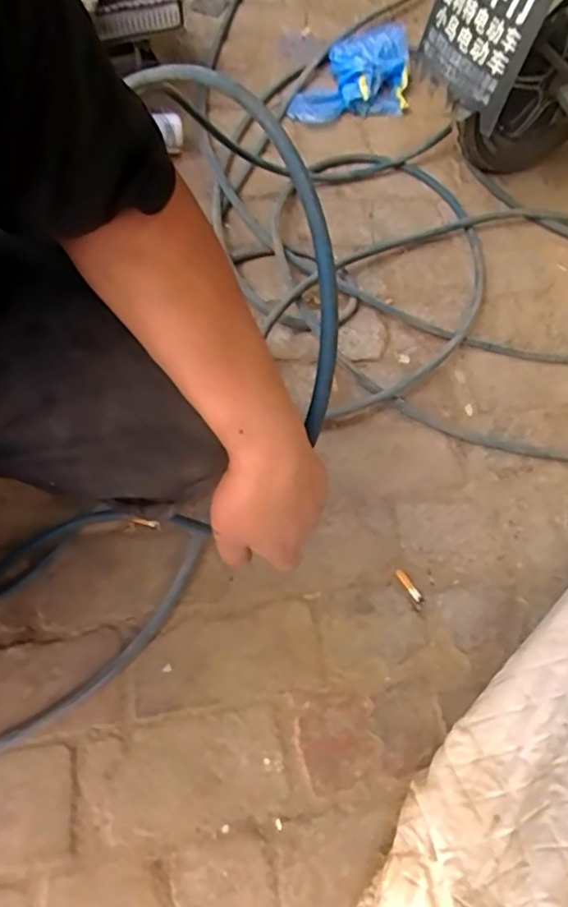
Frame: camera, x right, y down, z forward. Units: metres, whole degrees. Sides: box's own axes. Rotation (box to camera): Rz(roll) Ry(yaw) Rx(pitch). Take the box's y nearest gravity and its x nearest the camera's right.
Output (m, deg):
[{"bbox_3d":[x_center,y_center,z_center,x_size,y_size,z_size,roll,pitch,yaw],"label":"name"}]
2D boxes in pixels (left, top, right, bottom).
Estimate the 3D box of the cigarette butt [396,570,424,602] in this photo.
[{"bbox_3d":[0.171,0.181,0.819,0.013,0.004,0.052,-29,72,-21],"label":"cigarette butt"}]

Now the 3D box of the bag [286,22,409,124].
[{"bbox_3d":[0.142,-0.788,1.256,0.269,0.074,0.198,-4,64,-10],"label":"bag"}]

